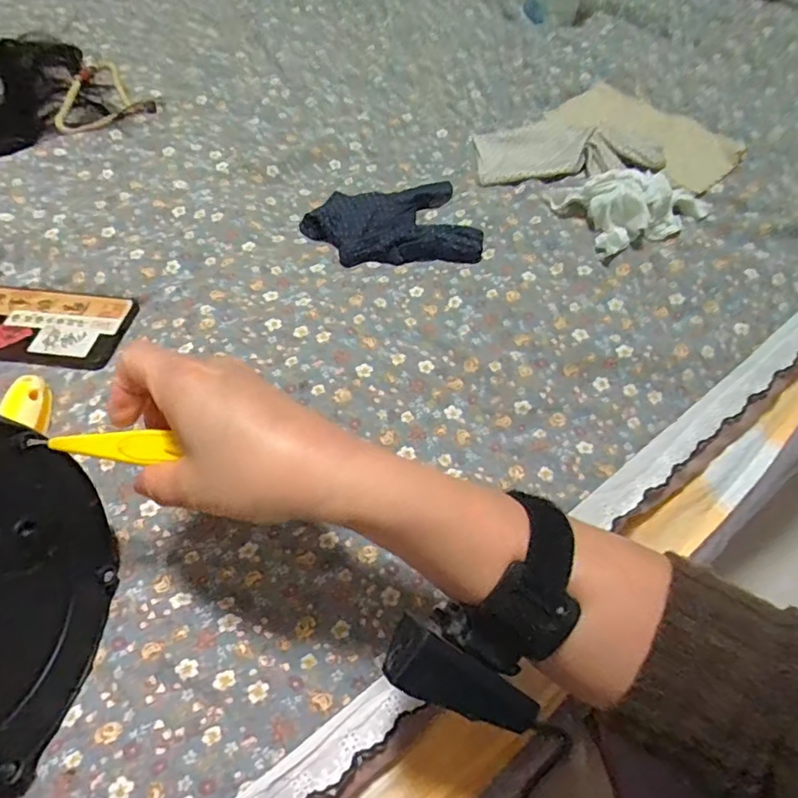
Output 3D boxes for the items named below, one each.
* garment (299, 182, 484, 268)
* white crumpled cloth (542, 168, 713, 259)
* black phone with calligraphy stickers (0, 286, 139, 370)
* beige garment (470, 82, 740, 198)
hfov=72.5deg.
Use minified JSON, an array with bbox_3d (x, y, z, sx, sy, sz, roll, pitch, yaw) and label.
[{"bbox_3d":[-0.008,-0.168,0.513,0.158,0.017,0.108,-3,55,-1],"label":"garment"},{"bbox_3d":[0.214,-0.182,0.497,0.122,0.044,0.092,-17,56,-10],"label":"white crumpled cloth"},{"bbox_3d":[-0.315,-0.066,0.475,0.163,0.013,0.081,7,55,7],"label":"black phone with calligraphy stickers"},{"bbox_3d":[0.210,-0.281,0.570,0.250,0.033,0.170,5,55,5],"label":"beige garment"}]

